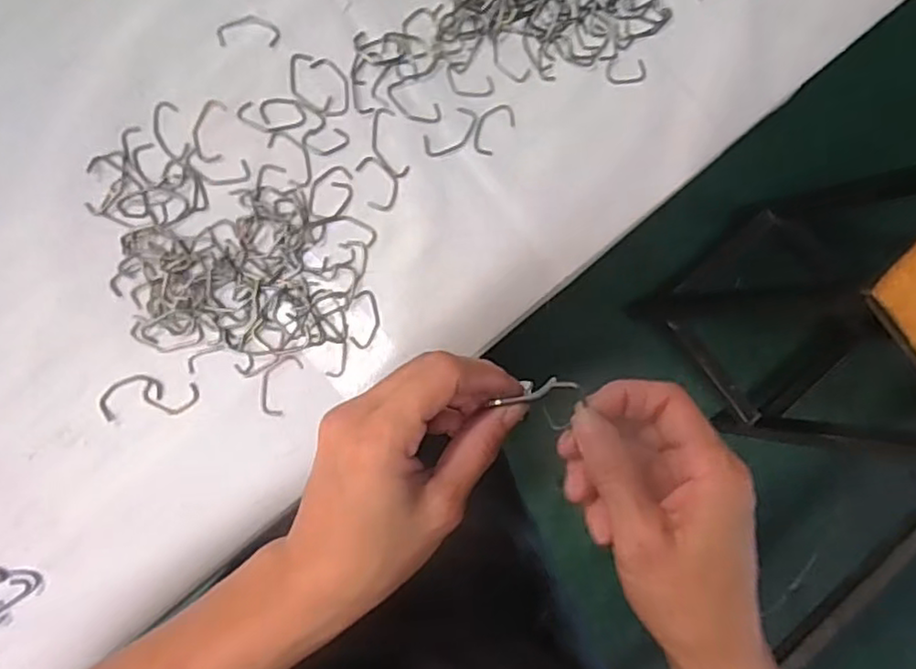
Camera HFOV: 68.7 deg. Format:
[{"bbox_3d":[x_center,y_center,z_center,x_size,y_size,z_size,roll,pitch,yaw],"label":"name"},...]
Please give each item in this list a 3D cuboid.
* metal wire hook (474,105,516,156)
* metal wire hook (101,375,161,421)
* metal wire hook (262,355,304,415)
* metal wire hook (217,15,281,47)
[{"bbox_3d":[0.023,-0.135,0.436,0.021,0.004,0.036,39,86,-7],"label":"metal wire hook"},{"bbox_3d":[-0.198,0.036,0.404,0.037,0.004,0.020,-25,95,-7],"label":"metal wire hook"},{"bbox_3d":[-0.113,0.031,0.419,0.020,0.004,0.039,25,87,-8],"label":"metal wire hook"},{"bbox_3d":[-0.129,-0.188,0.413,0.037,0.004,0.019,-1,91,-9],"label":"metal wire hook"}]

